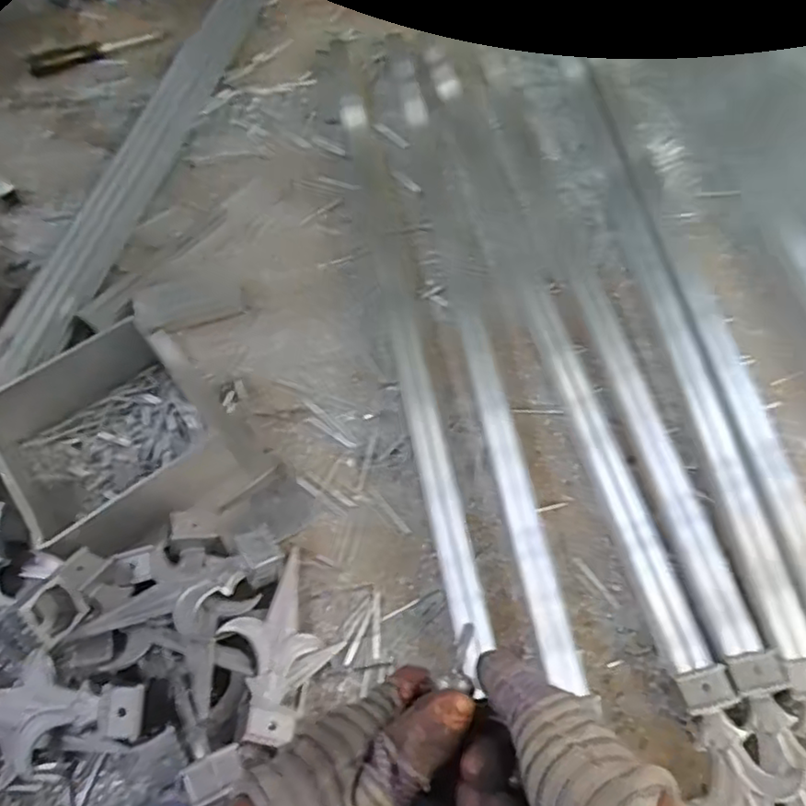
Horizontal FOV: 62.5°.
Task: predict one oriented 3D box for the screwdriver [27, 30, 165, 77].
[{"bbox_3d":[-0.422,-0.488,0.923,0.028,0.025,0.205,35,53,20],"label":"screwdriver"}]

